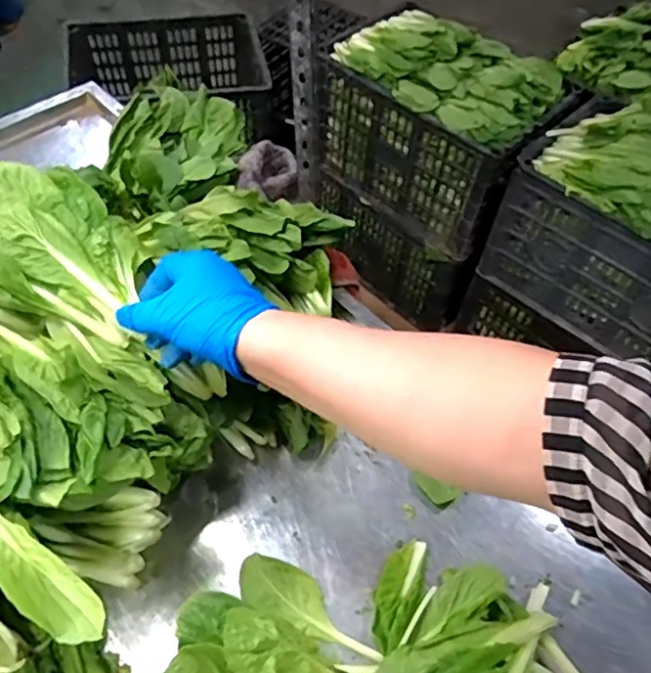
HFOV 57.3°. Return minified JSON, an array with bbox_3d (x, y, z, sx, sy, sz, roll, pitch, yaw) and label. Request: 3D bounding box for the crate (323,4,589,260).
[{"bbox_3d":[0.238,-0.473,1.322,0.466,0.313,0.324,35,60,19],"label":"crate"}]

